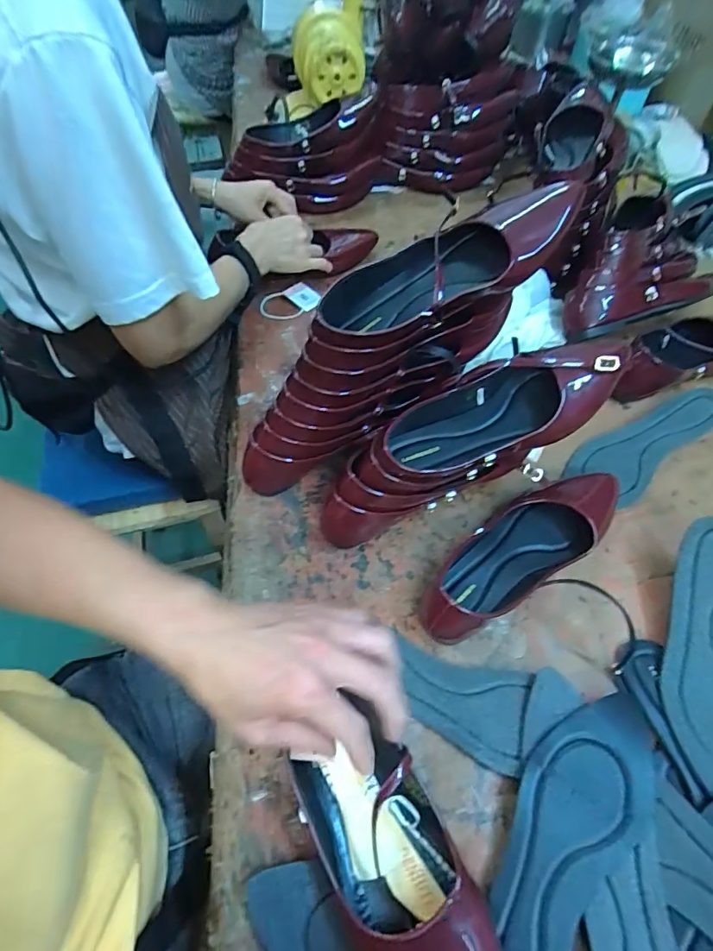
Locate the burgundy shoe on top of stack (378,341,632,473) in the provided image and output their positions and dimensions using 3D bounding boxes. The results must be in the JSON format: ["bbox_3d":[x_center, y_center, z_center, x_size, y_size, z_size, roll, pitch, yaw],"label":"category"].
[{"bbox_3d":[0.140,-0.063,0.451,0.233,0.059,0.089,-22,57,6],"label":"burgundy shoe on top of stack"}]

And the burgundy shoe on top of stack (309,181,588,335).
[{"bbox_3d":[0.086,-0.186,0.424,0.246,0.056,0.093,-23,58,4],"label":"burgundy shoe on top of stack"}]

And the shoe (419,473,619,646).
[{"bbox_3d":[0.165,0.066,0.474,0.268,0.057,0.087,-29,62,-20],"label":"shoe"}]

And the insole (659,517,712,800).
[{"bbox_3d":[0.314,0.147,0.419,0.075,0.032,0.217,12,69,5],"label":"insole"}]

